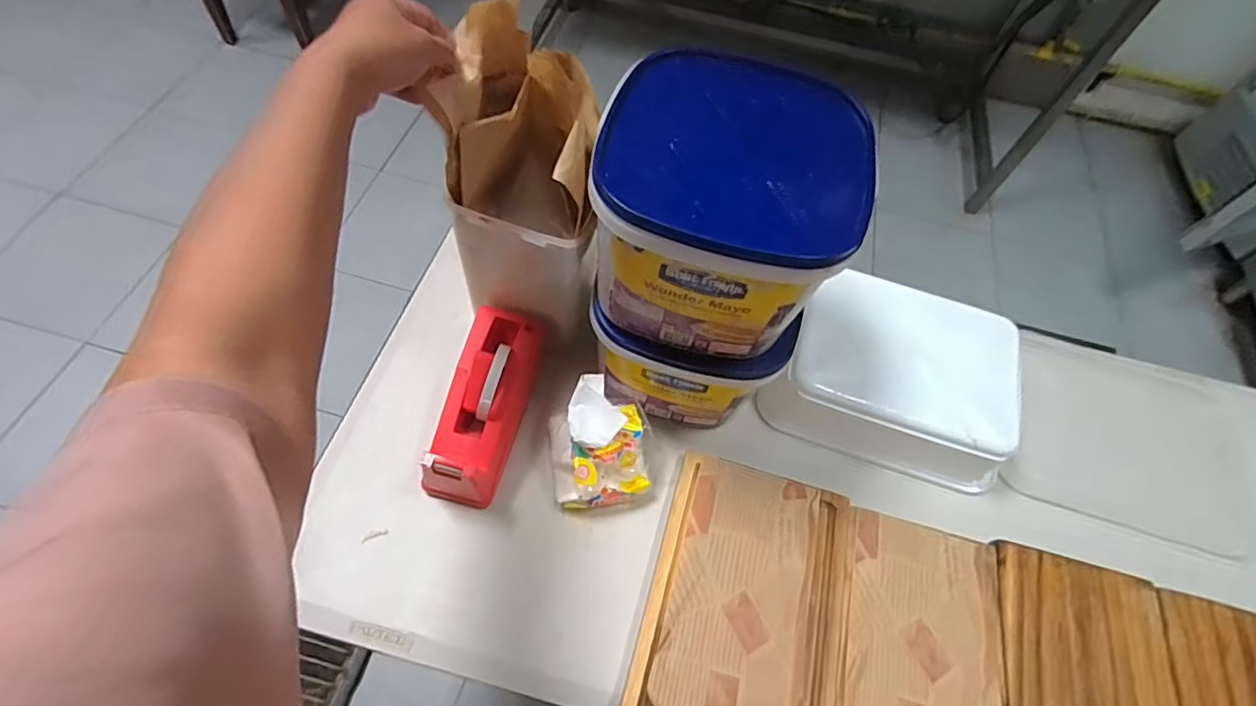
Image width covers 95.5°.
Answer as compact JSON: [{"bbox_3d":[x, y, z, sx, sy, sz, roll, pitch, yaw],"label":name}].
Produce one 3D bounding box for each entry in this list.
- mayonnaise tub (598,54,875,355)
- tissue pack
[{"bbox_3d":[0.082,-0.128,0.521,0.211,0.161,0.216,2,60,-4],"label":"mayonnaise tub"},{"bbox_3d":[-0.027,0.097,0.618,0.109,0.099,0.102,-6,61,-9],"label":"tissue pack"}]

